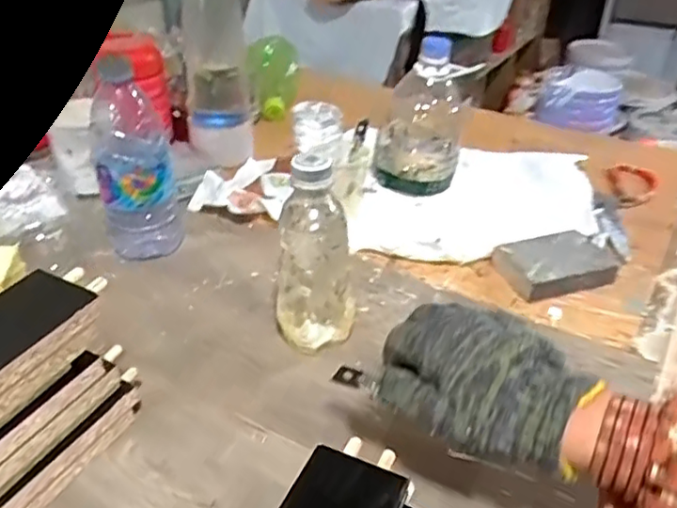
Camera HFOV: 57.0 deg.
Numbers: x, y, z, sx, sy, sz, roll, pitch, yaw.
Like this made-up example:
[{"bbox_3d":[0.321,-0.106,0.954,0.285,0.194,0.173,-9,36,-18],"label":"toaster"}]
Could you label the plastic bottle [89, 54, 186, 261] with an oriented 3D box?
[{"bbox_3d":[-0.192,-0.081,0.589,0.073,0.176,0.054,-9,37,-17],"label":"plastic bottle"}]

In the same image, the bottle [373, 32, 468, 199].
[{"bbox_3d":[0.099,-0.160,0.731,0.098,0.165,0.099,9,36,7],"label":"bottle"}]

